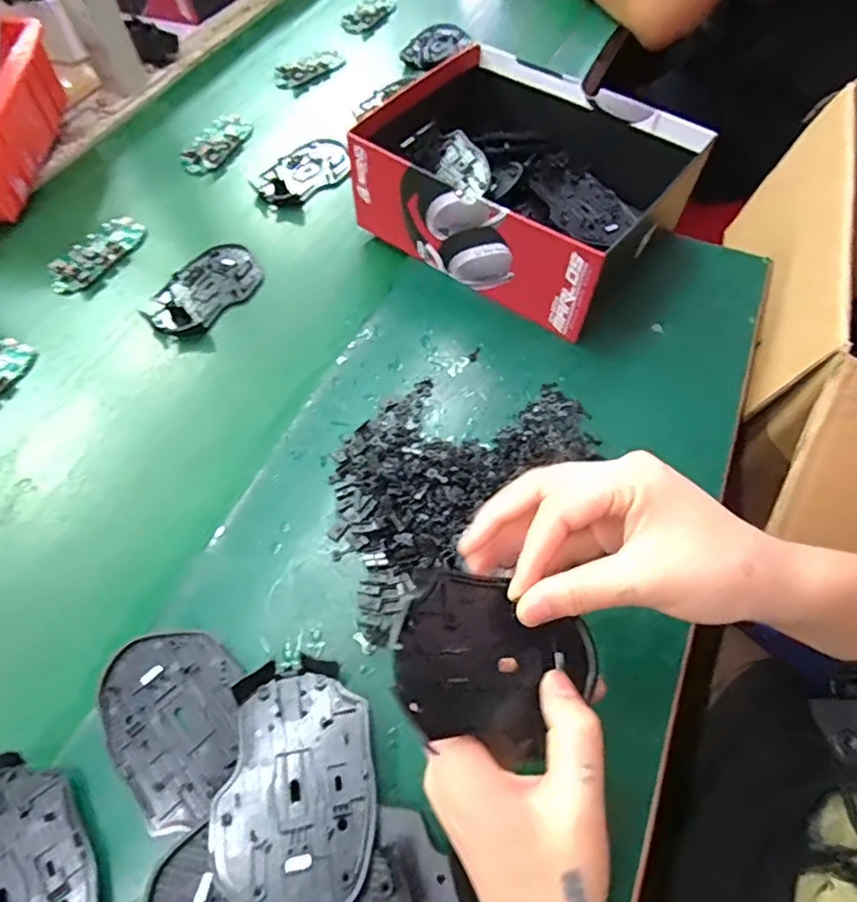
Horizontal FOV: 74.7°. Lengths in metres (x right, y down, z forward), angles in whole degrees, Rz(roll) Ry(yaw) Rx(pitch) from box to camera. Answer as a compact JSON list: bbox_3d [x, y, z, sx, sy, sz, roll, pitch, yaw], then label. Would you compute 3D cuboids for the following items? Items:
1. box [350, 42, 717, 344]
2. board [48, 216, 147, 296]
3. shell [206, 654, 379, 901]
[{"bbox_3d":[0.072,-0.240,0.499,0.264,0.092,0.194,34,65,20],"label":"box"},{"bbox_3d":[-0.307,-0.185,0.518,0.044,0.011,0.100,21,62,13],"label":"board"},{"bbox_3d":[-0.064,0.163,0.281,0.074,0.013,0.113,3,45,-5],"label":"shell"}]

